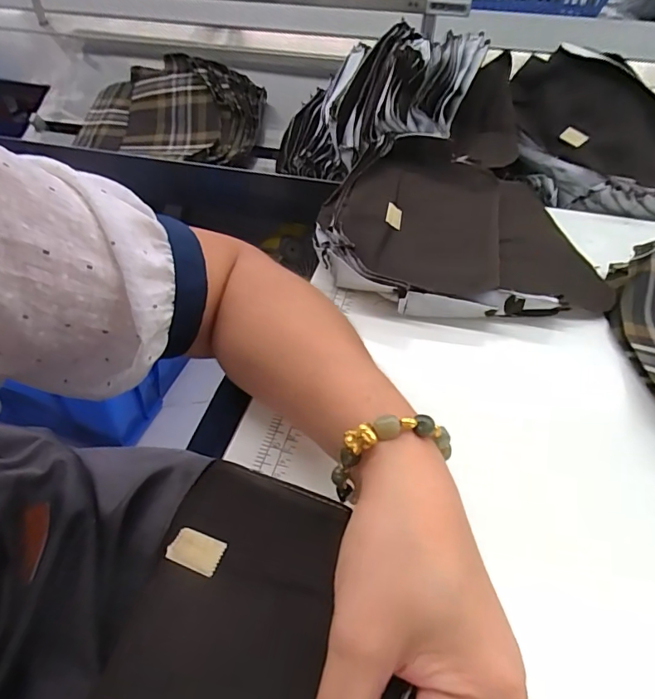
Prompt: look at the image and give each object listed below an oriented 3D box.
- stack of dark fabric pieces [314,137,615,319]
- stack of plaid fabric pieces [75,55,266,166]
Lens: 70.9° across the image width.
[{"bbox_3d":[0.125,-0.133,0.478,0.267,0.049,0.264,-1,45,-2],"label":"stack of dark fabric pieces"},{"bbox_3d":[-0.271,-0.404,0.783,0.324,0.045,0.178,10,85,12],"label":"stack of plaid fabric pieces"}]

